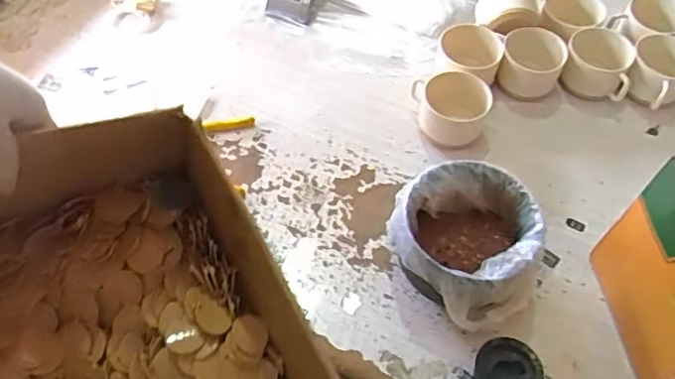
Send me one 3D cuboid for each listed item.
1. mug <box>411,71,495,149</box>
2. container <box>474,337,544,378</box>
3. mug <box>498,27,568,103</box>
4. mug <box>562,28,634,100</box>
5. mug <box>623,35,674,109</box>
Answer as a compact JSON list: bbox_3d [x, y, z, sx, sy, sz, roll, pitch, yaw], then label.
[{"bbox_3d":[0.151,-0.111,0.820,0.102,0.063,0.082,16,58,9],"label":"mug"},{"bbox_3d":[0.180,0.195,0.635,0.069,0.031,0.063,1,57,-1],"label":"container"},{"bbox_3d":[0.277,-0.179,0.859,0.085,0.064,0.078,22,59,12],"label":"mug"},{"bbox_3d":[0.374,-0.176,0.860,0.095,0.082,0.068,26,60,15],"label":"mug"},{"bbox_3d":[0.458,-0.159,0.856,0.085,0.067,0.089,28,60,13],"label":"mug"}]

